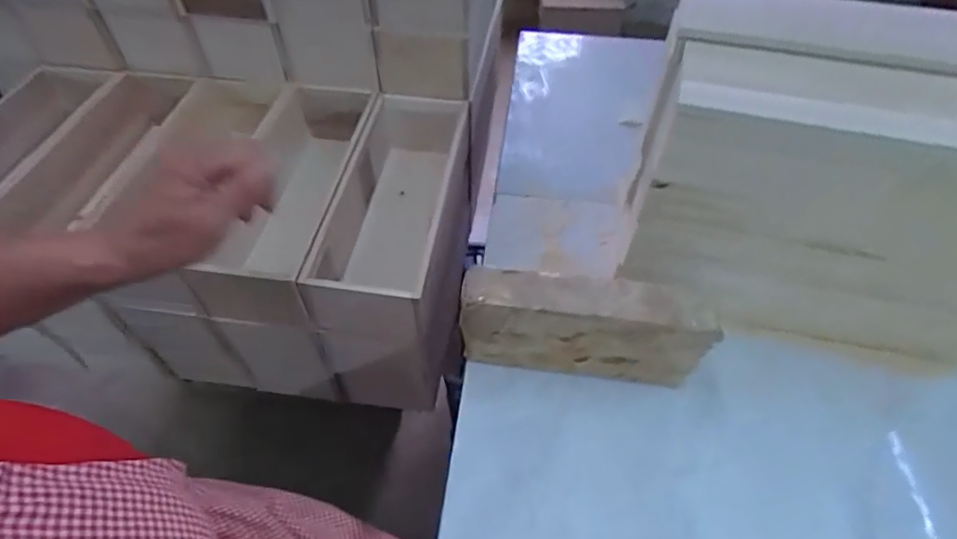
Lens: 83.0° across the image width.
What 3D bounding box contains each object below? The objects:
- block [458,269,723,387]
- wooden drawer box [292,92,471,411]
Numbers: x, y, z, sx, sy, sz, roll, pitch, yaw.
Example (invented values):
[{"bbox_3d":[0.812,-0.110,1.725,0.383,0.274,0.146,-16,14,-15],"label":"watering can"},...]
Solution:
[{"bbox_3d":[0.090,0.053,0.479,0.210,0.098,0.052,7,52,6],"label":"block"},{"bbox_3d":[-0.097,-0.027,0.734,0.135,0.253,0.341,5,51,5],"label":"wooden drawer box"}]

